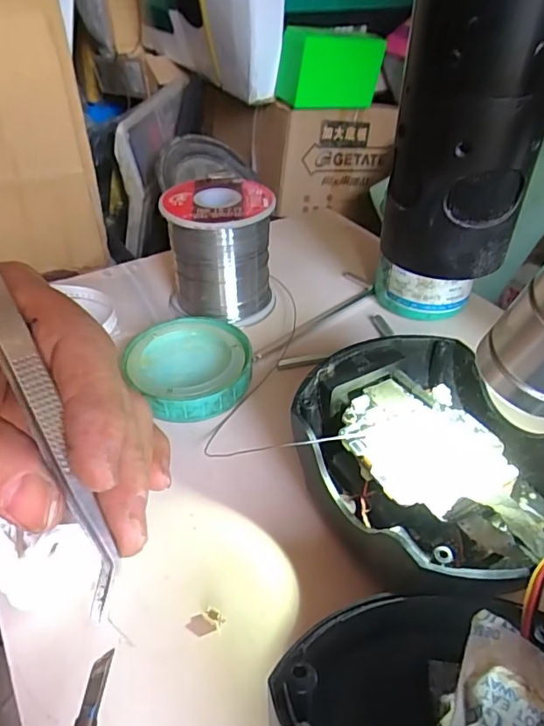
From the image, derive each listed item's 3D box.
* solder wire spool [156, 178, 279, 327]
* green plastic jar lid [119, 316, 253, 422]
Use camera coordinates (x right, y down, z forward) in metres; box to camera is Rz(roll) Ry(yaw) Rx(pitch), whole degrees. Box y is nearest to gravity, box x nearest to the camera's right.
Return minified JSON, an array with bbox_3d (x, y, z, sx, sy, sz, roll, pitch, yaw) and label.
[{"bbox_3d":[-0.031,-0.068,0.309,0.063,0.066,0.058,0,39,-3],"label":"solder wire spool"},{"bbox_3d":[-0.040,0.002,0.270,0.056,0.020,0.063,-16,43,-22],"label":"green plastic jar lid"}]

